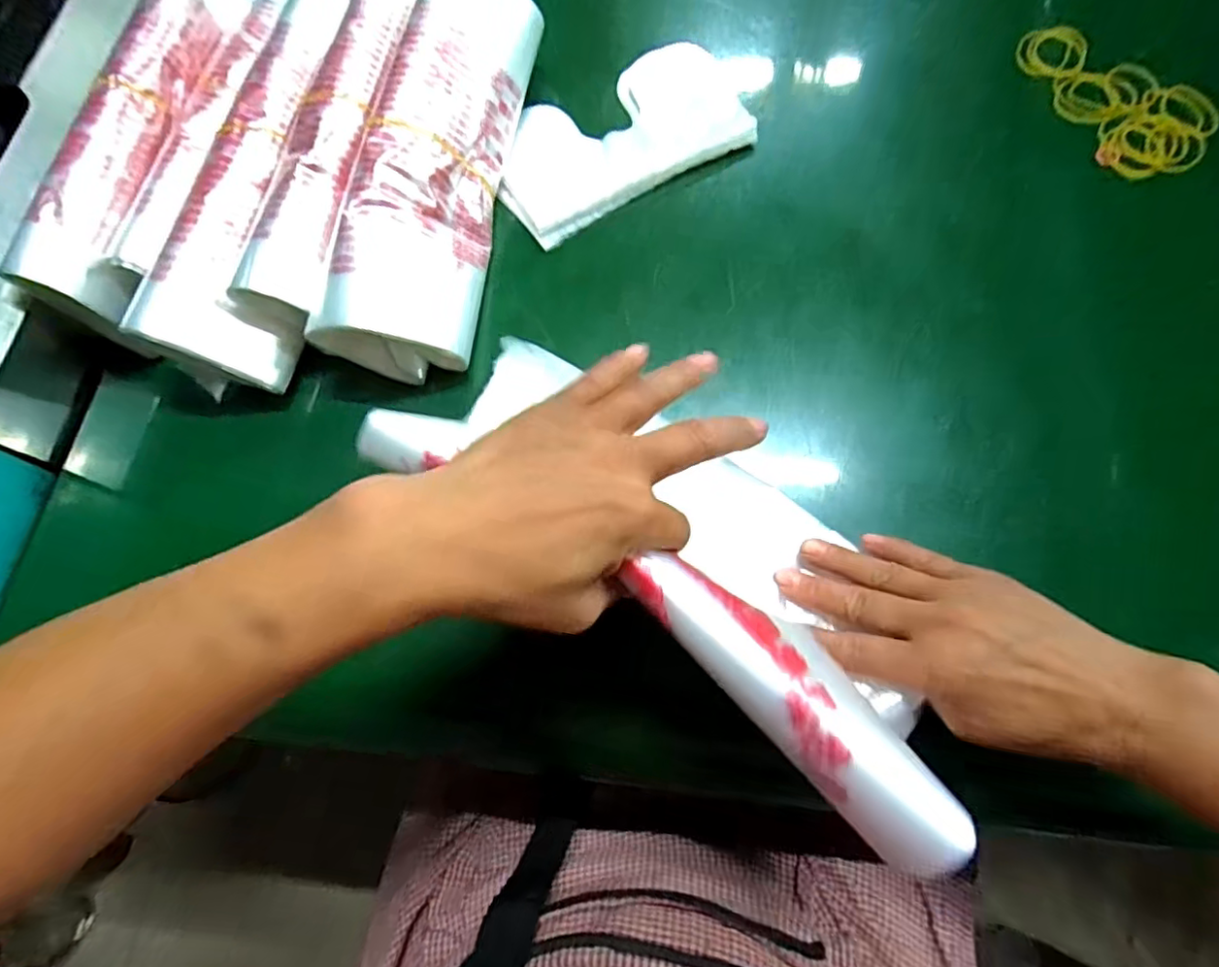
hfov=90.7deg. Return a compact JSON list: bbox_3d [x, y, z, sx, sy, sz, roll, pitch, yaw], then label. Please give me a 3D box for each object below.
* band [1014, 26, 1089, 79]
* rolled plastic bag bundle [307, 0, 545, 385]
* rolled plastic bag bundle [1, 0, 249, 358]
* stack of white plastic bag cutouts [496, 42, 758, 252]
[{"bbox_3d":[0.342,-0.333,0.464,0.048,0.008,0.042,31,89,19],"label":"band"},{"bbox_3d":[-0.118,-0.223,0.422,0.097,0.044,0.309,19,77,-29],"label":"rolled plastic bag bundle"},{"bbox_3d":[-0.316,-0.250,0.424,0.055,0.062,0.308,7,72,4],"label":"rolled plastic bag bundle"},{"bbox_3d":[0.006,-0.267,0.459,0.194,0.013,0.119,-28,73,-7],"label":"stack of white plastic bag cutouts"}]

